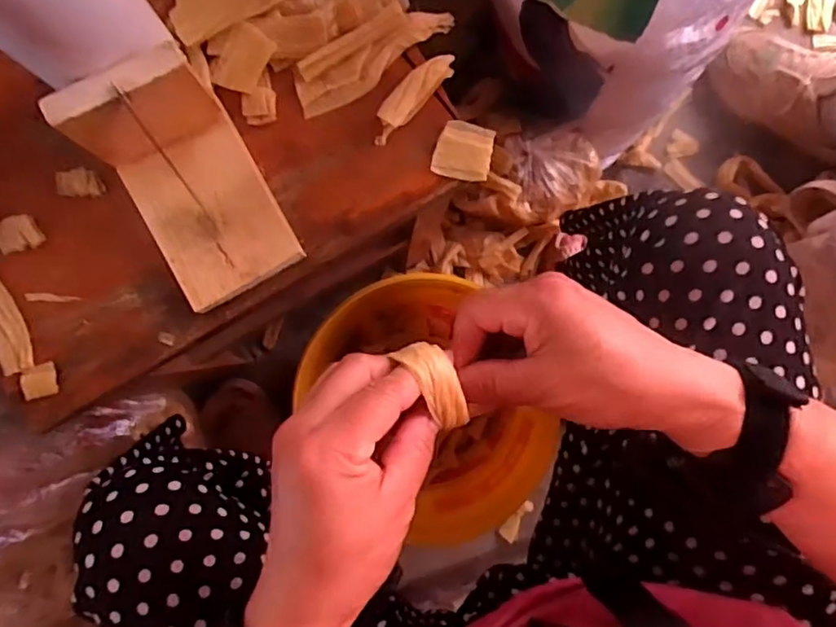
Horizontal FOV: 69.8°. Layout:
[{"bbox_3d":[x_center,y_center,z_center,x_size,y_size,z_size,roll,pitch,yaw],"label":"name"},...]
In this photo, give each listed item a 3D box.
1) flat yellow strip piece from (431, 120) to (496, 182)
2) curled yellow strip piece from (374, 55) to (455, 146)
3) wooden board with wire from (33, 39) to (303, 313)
[{"bbox_3d":[0.030,-0.106,0.390,0.036,0.004,0.036,11,87,1],"label":"flat yellow strip piece"},{"bbox_3d":[-0.005,-0.141,0.390,0.070,0.011,0.020,-45,88,-2],"label":"curled yellow strip piece"},{"bbox_3d":[-0.134,-0.072,0.350,0.075,0.080,0.120,-29,87,-1],"label":"wooden board with wire"}]

